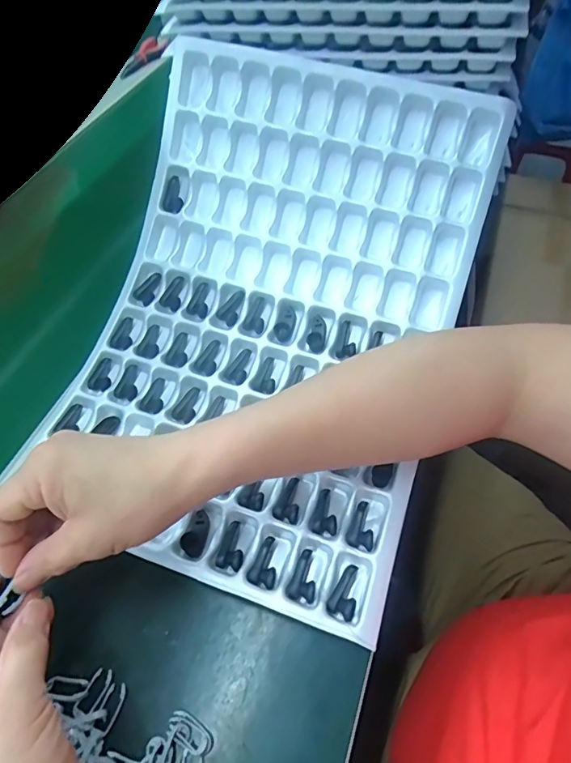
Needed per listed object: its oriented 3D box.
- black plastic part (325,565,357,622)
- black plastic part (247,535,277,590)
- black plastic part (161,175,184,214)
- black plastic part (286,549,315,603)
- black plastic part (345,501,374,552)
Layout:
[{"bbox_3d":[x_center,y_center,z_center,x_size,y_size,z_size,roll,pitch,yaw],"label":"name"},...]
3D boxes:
[{"bbox_3d":[0.045,0.151,0.324,0.020,0.006,0.035,28,61,21],"label":"black plastic part"},{"bbox_3d":[-0.013,0.136,0.340,0.020,0.009,0.034,18,58,15],"label":"black plastic part"},{"bbox_3d":[-0.115,-0.193,0.469,0.021,0.006,0.035,19,101,0],"label":"black plastic part"},{"bbox_3d":[0.015,0.144,0.335,0.020,0.010,0.035,13,57,12],"label":"black plastic part"},{"bbox_3d":[0.060,0.111,0.350,0.020,0.006,0.034,13,57,12],"label":"black plastic part"}]

